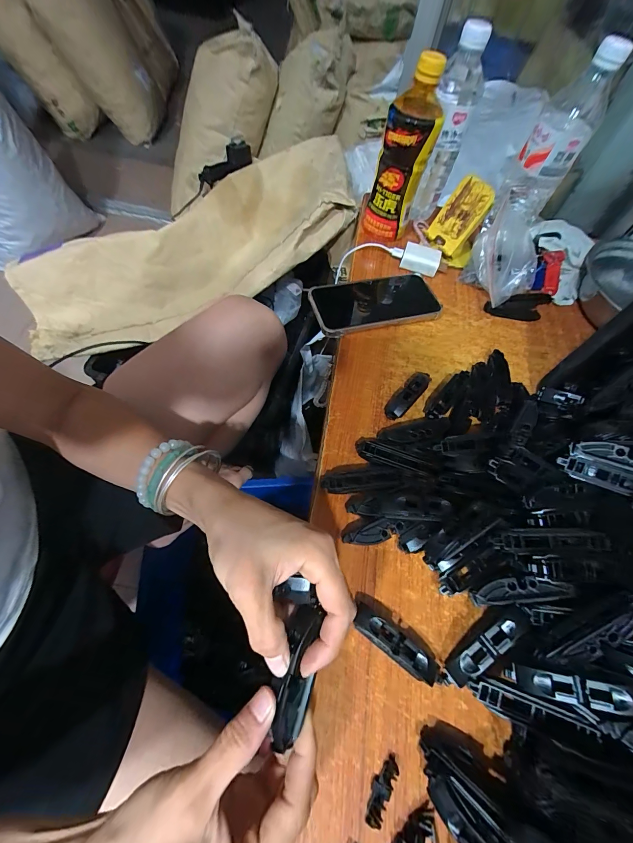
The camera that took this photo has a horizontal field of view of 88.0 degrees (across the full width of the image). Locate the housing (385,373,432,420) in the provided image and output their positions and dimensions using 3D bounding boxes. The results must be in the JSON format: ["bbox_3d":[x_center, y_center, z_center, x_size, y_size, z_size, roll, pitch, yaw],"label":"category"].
[{"bbox_3d":[0.103,-0.032,0.369,0.023,0.017,0.075,39,63,14],"label":"housing"}]

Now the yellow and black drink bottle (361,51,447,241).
[{"bbox_3d":[0.117,-0.355,0.445,0.066,0.191,0.073,16,60,2],"label":"yellow and black drink bottle"}]

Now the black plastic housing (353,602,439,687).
[{"bbox_3d":[0.060,0.171,0.250,0.072,0.022,0.018,34,62,11],"label":"black plastic housing"}]

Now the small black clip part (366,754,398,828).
[{"bbox_3d":[0.044,0.242,0.215,0.013,0.008,0.036,29,61,9],"label":"small black clip part"}]

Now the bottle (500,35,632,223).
[{"bbox_3d":[0.309,-0.357,0.436,0.069,0.193,0.068,28,61,8],"label":"bottle"}]

